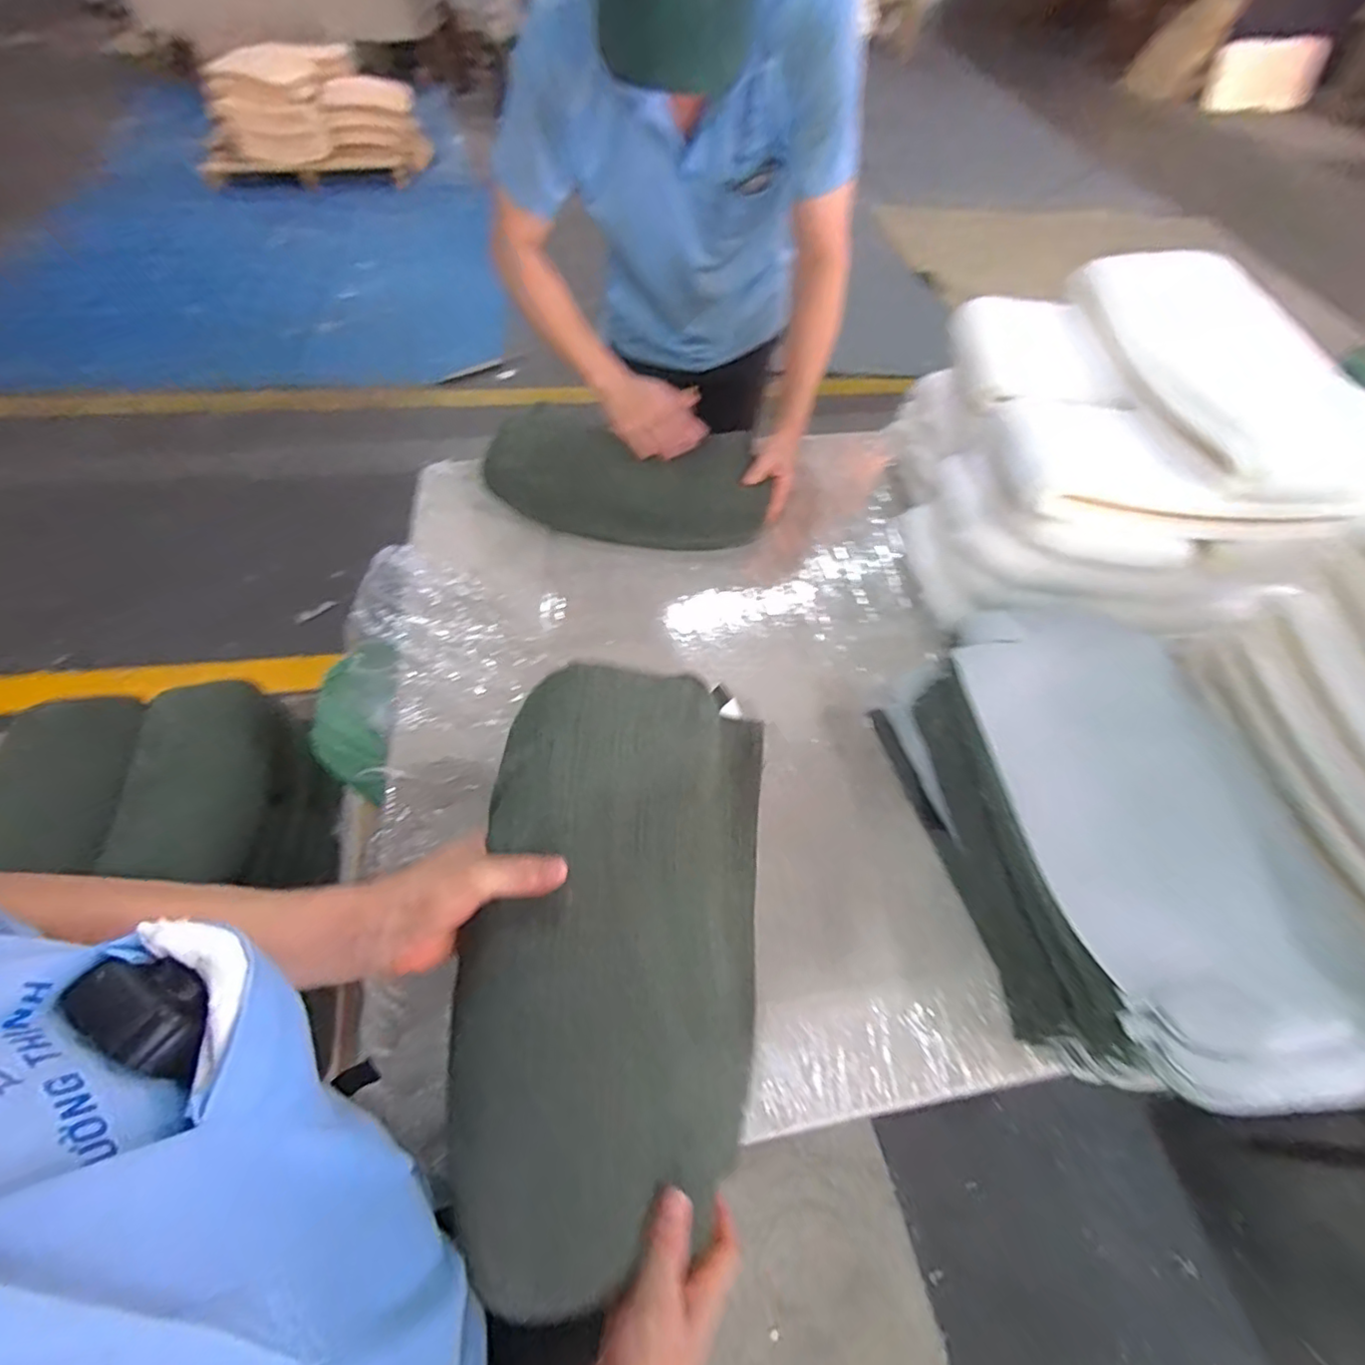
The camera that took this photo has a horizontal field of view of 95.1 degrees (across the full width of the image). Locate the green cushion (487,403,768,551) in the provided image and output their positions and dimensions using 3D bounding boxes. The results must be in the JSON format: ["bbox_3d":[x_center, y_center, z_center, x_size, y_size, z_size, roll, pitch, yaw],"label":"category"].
[{"bbox_3d":[-0.085,-0.315,0.974,0.419,0.115,0.184,16,57,7],"label":"green cushion"}]

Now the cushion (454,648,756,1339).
[{"bbox_3d":[-0.038,0.200,0.496,0.242,0.037,0.422,13,68,-28],"label":"cushion"}]

